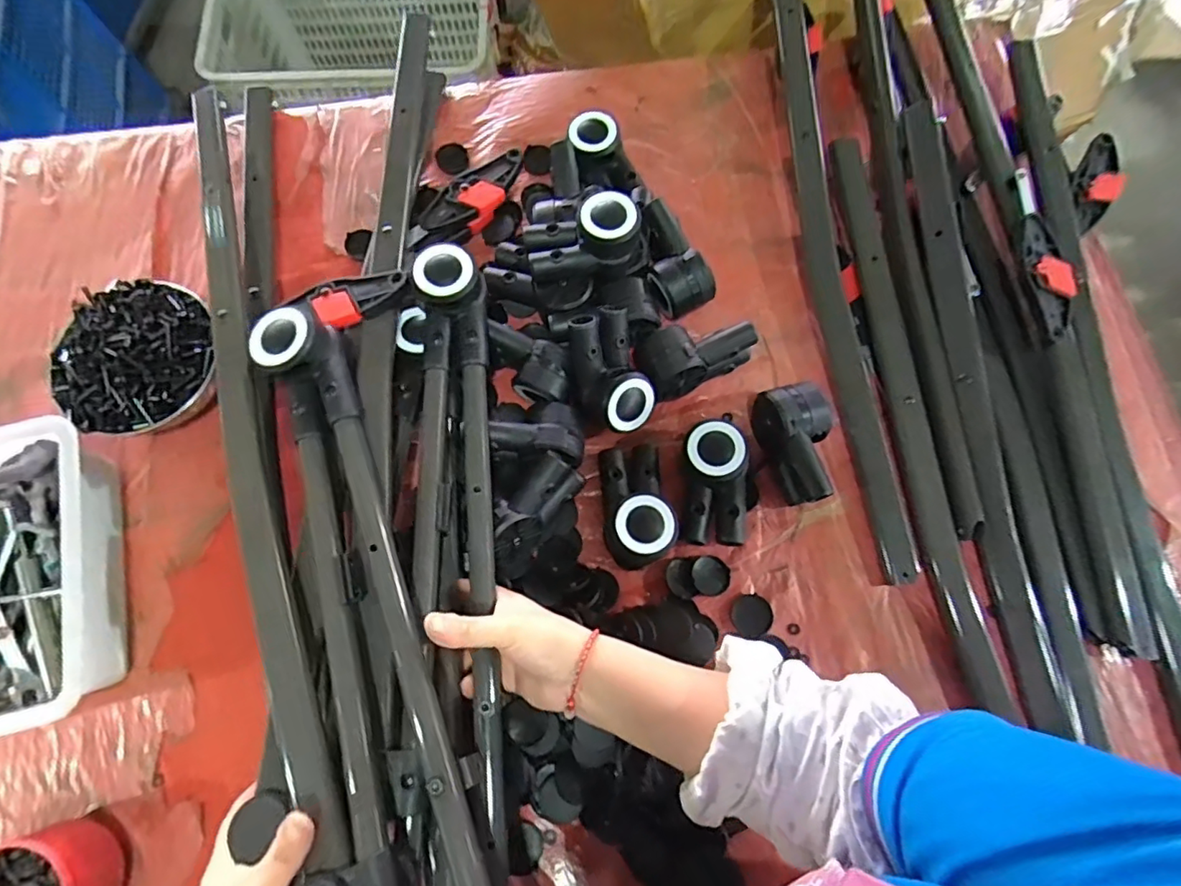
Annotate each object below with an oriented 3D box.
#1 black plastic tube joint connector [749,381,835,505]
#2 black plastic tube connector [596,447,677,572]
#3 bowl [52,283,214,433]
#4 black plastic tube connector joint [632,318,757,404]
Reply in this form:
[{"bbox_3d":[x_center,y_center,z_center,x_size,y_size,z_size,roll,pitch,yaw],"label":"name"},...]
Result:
[{"bbox_3d":[0.183,0.001,0.505,0.049,0.060,0.100,-19,75,-5],"label":"black plastic tube joint connector"},{"bbox_3d":[0.040,0.051,0.497,0.054,0.053,0.104,-9,75,-3],"label":"black plastic tube connector"},{"bbox_3d":[-0.410,-0.076,0.530,0.135,0.066,0.134,0,74,0],"label":"bowl"},{"bbox_3d":[0.094,-0.081,0.530,0.102,0.058,0.060,-23,76,-6],"label":"black plastic tube connector joint"}]

